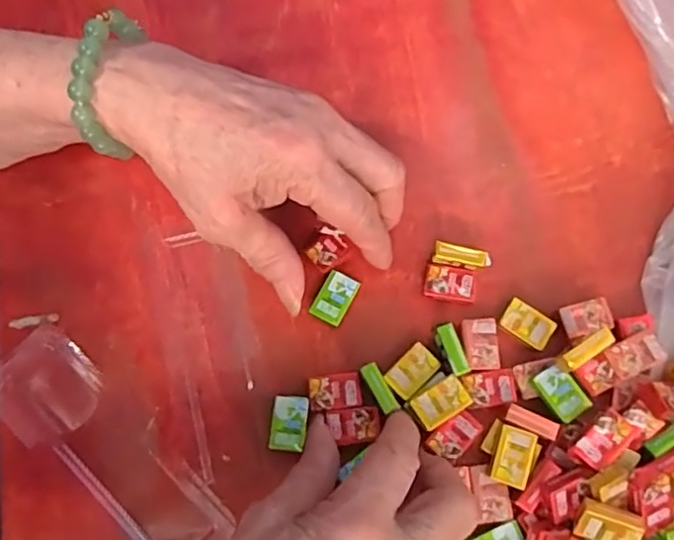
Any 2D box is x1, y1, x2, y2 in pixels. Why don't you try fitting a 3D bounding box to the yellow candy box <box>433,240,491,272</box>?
[{"bbox_3d":[0.063,-0.005,0.315,0.028,0.014,0.010,14,75,5],"label":"yellow candy box"}]

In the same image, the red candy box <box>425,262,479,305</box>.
[{"bbox_3d":[0.058,0.007,0.314,0.026,0.006,0.018,13,75,5],"label":"red candy box"}]

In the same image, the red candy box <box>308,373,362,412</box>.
[{"bbox_3d":[-0.001,0.059,0.298,0.024,0.004,0.016,-6,74,-1],"label":"red candy box"}]

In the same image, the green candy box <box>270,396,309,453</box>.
[{"bbox_3d":[-0.023,0.074,0.297,0.016,0.005,0.025,7,75,3],"label":"green candy box"}]

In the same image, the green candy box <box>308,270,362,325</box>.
[{"bbox_3d":[-0.001,0.015,0.314,0.017,0.009,0.025,27,77,8],"label":"green candy box"}]

